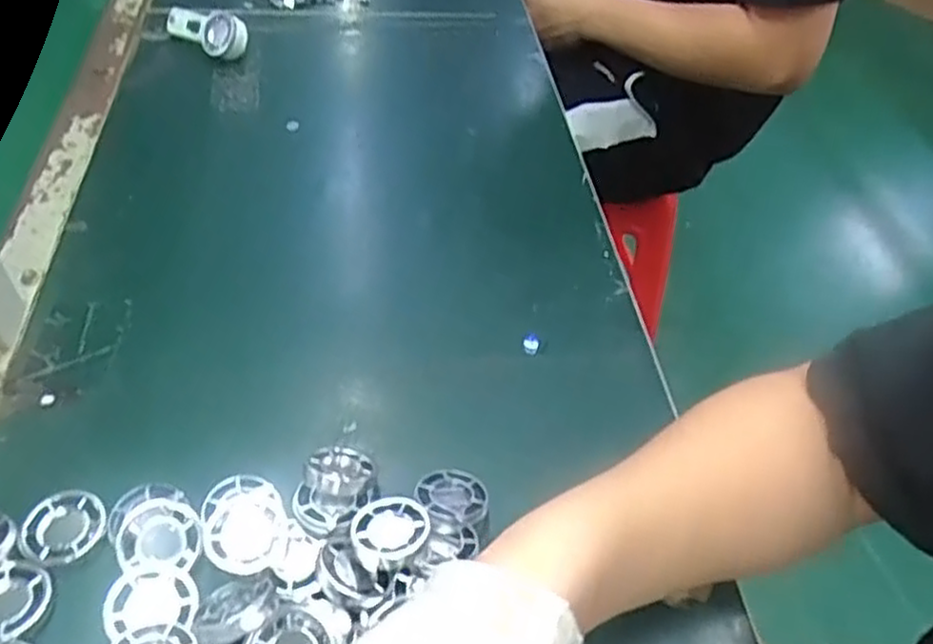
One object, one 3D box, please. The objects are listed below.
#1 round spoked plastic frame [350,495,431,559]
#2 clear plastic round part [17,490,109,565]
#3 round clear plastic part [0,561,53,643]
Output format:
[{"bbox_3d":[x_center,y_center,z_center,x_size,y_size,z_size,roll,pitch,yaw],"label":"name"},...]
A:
[{"bbox_3d":[-0.037,0.103,0.373,0.038,0.014,0.034,-4,48,-9],"label":"round spoked plastic frame"},{"bbox_3d":[-0.201,0.102,0.374,0.035,0.005,0.037,11,54,-16],"label":"clear plastic round part"},{"bbox_3d":[-0.215,0.132,0.350,0.038,0.014,0.036,3,47,-3],"label":"round clear plastic part"}]

